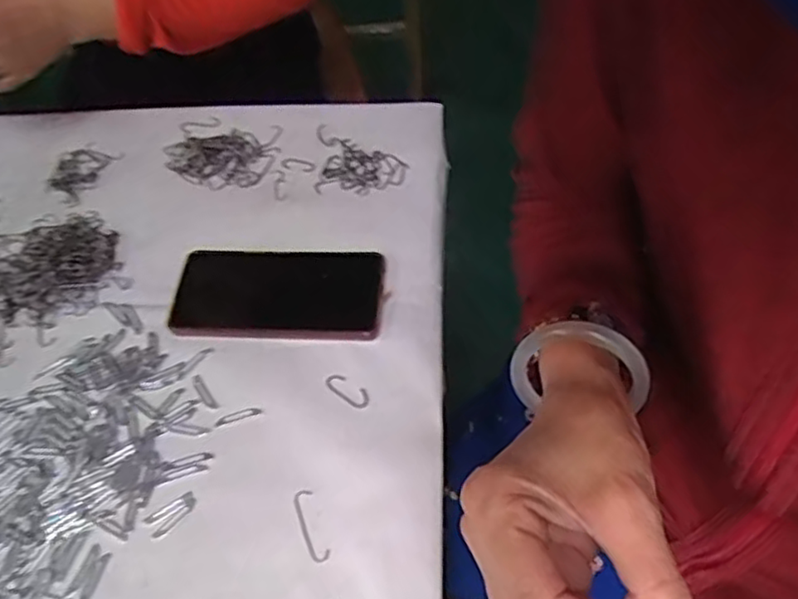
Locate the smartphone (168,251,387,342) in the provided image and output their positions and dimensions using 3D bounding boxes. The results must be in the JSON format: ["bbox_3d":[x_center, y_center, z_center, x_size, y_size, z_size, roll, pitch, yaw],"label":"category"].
[{"bbox_3d":[-0.095,-0.006,0.510,0.164,0.015,0.079,2,57,3],"label":"smartphone"}]

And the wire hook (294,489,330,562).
[{"bbox_3d":[-0.057,0.145,0.418,0.013,0.004,0.047,-18,58,-10],"label":"wire hook"}]

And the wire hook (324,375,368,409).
[{"bbox_3d":[-0.038,0.066,0.471,0.036,0.004,0.015,29,62,19],"label":"wire hook"}]

